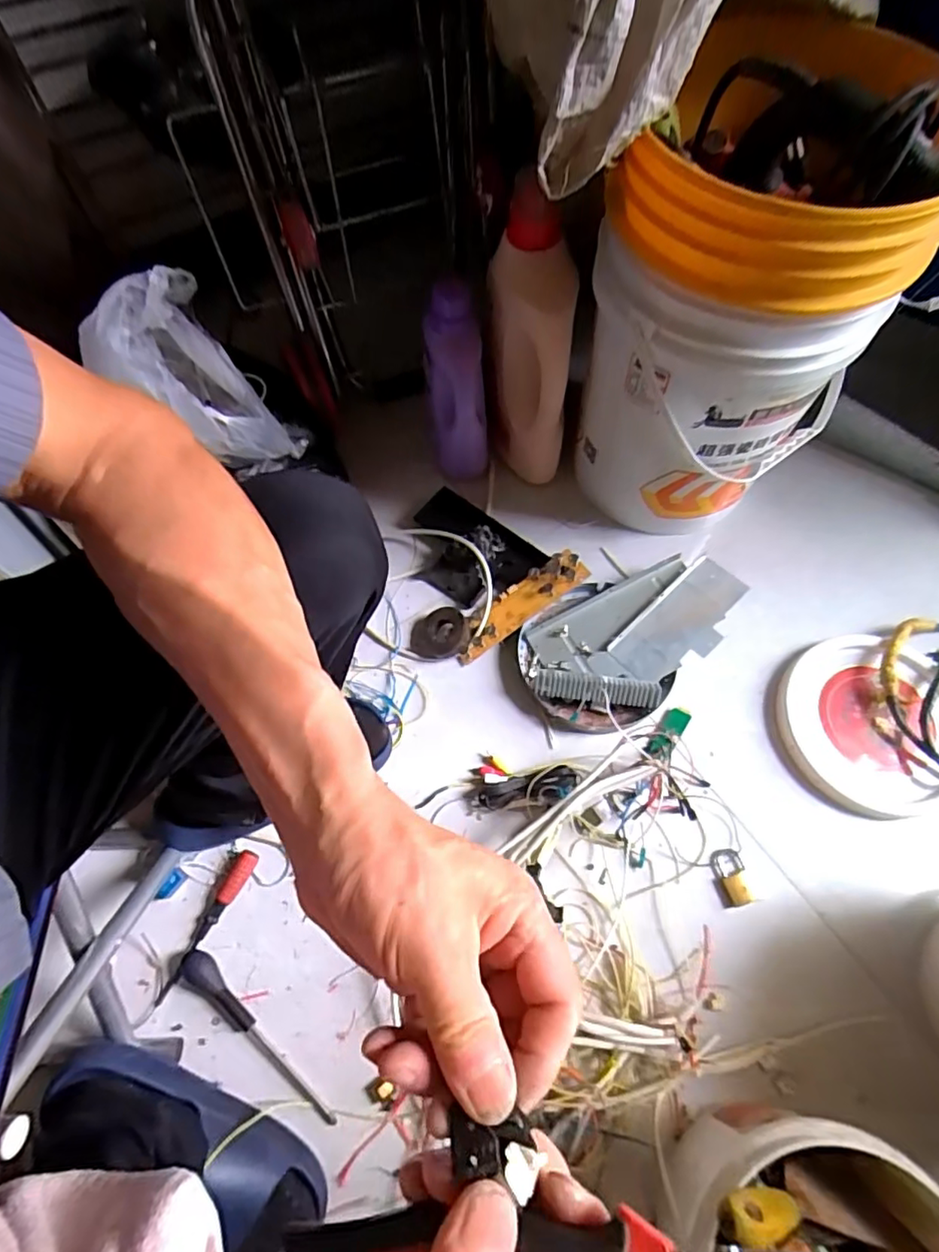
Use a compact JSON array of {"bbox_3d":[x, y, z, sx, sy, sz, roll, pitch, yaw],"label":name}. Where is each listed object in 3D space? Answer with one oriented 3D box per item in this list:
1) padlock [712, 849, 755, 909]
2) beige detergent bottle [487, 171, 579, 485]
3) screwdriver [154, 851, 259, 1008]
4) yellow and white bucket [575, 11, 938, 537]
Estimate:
[{"bbox_3d":[0.294,0.283,0.668,0.034,0.011,0.059,-6,65,-1],"label":"padlock"},{"bbox_3d":[0.075,-0.350,0.777,0.080,0.340,0.137,-15,66,-5],"label":"beige detergent bottle"},{"bbox_3d":[-0.287,0.326,0.650,0.023,0.017,0.166,26,69,13],"label":"screwdriver"},{"bbox_3d":[0.286,-0.333,0.691,0.292,0.459,0.271,17,67,9],"label":"yellow and white bucket"}]

